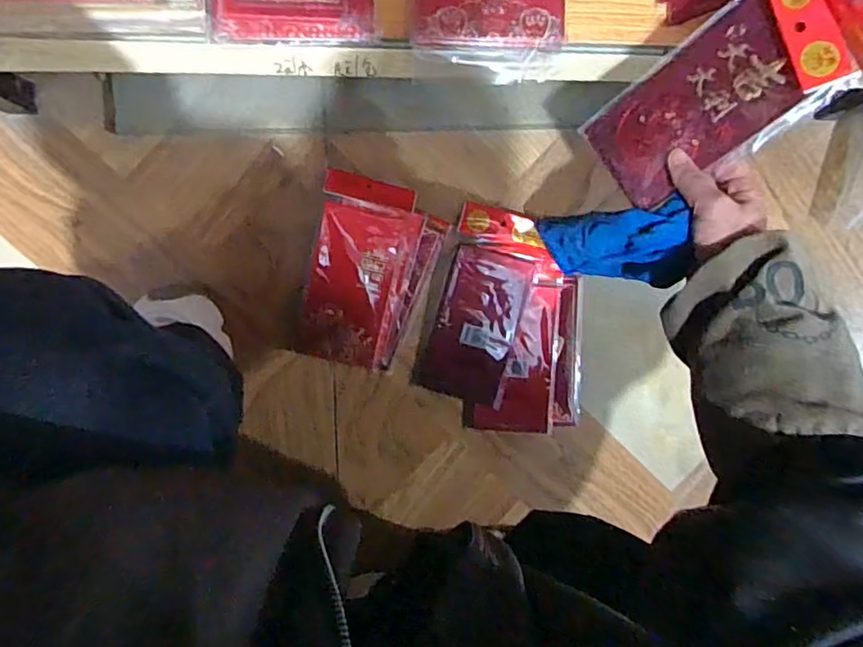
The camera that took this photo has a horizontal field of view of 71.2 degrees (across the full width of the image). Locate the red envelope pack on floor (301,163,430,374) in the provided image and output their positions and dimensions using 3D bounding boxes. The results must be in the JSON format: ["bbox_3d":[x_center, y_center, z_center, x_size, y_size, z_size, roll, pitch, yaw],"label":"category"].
[{"bbox_3d":[-0.076,-0.055,0.658,0.106,0.017,0.199,11,94,-7],"label":"red envelope pack on floor"}]

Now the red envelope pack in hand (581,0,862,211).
[{"bbox_3d":[0.216,-0.175,0.458,0.188,0.019,0.105,-33,79,33],"label":"red envelope pack in hand"}]

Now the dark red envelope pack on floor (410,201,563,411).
[{"bbox_3d":[0.064,-0.015,0.663,0.112,0.022,0.211,16,94,-7],"label":"dark red envelope pack on floor"}]

